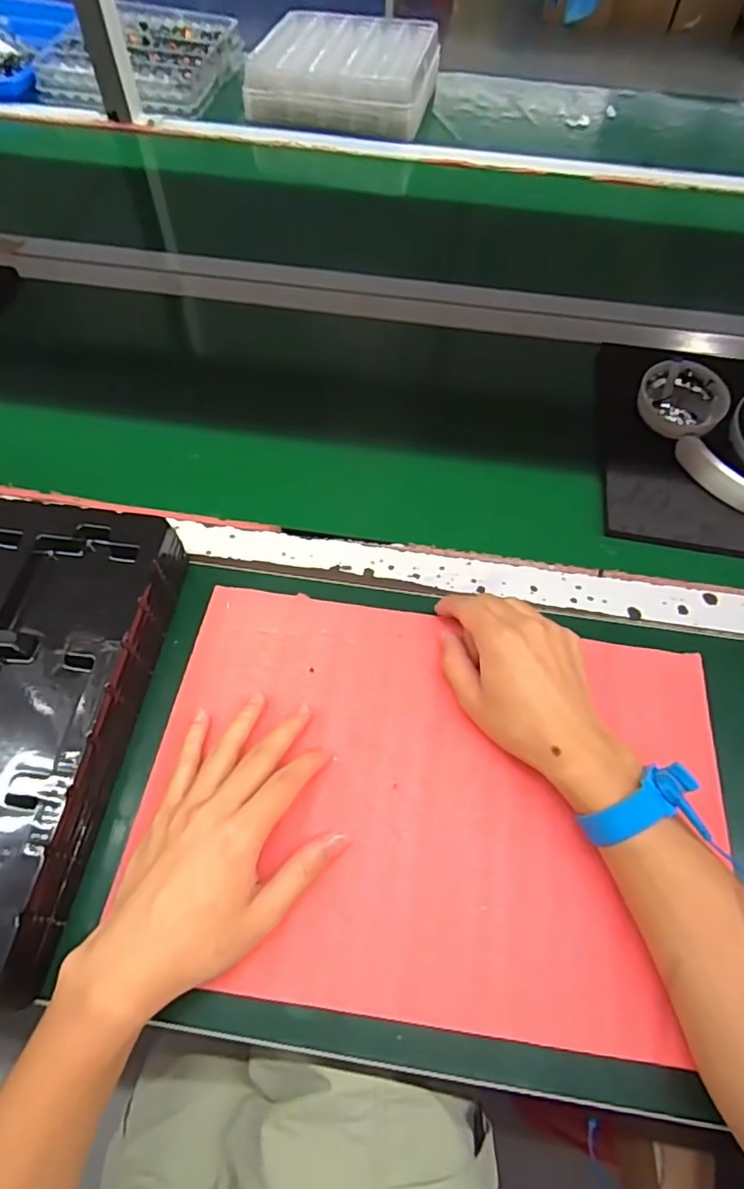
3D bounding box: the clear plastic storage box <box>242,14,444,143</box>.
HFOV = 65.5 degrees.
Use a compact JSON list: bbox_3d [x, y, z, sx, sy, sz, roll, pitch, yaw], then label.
[{"bbox_3d":[-0.038,-0.831,0.919,0.273,0.068,0.260,10,59,4],"label":"clear plastic storage box"}]

